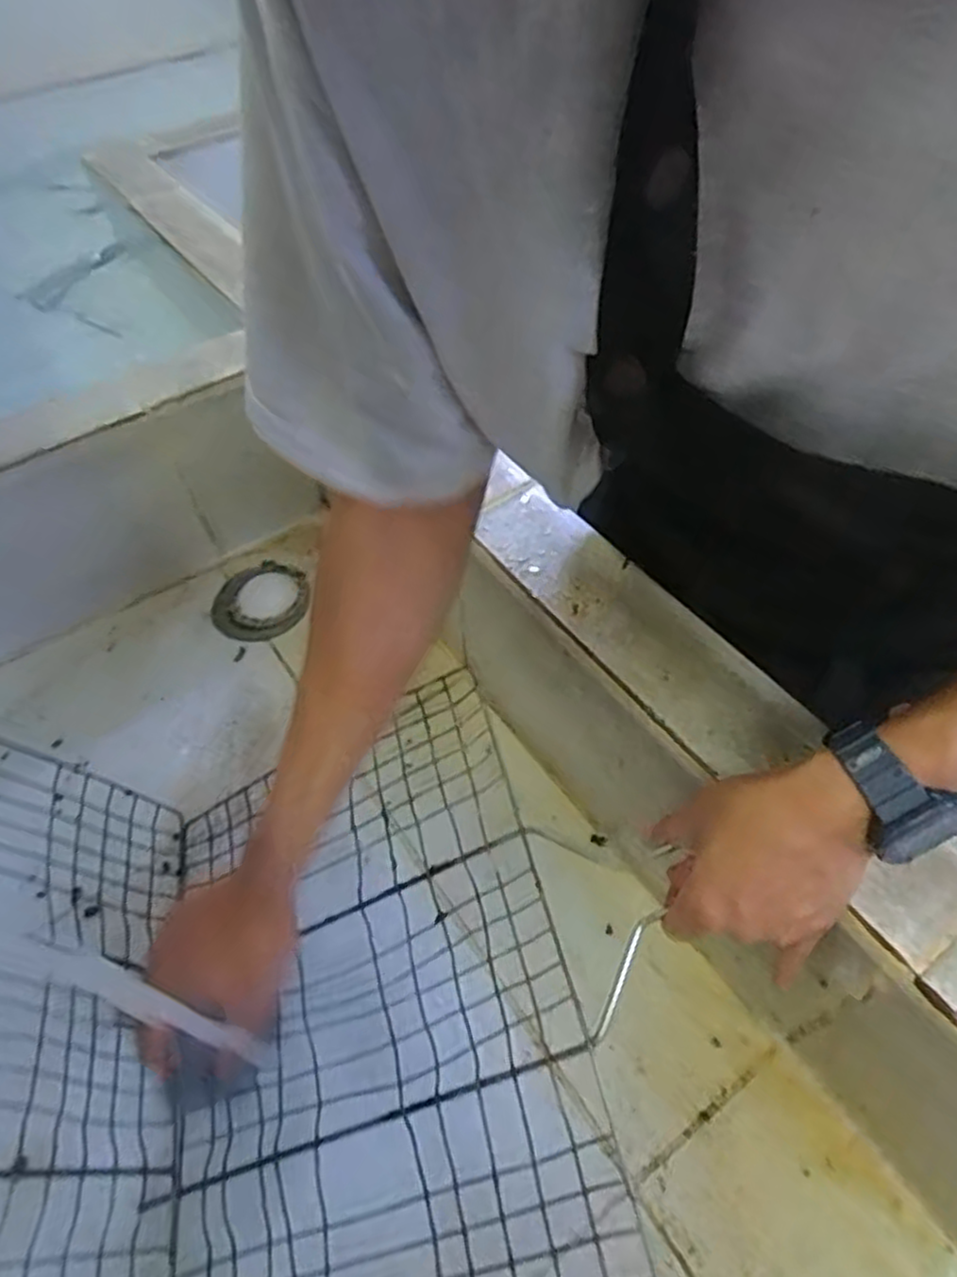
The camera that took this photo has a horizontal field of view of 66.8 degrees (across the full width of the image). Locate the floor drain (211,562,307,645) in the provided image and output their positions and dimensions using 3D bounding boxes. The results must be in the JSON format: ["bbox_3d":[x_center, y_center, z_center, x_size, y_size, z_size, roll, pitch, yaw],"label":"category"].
[{"bbox_3d":[-0.236,-0.042,0.795,0.096,0.021,0.105,-1,52,2],"label":"floor drain"}]

